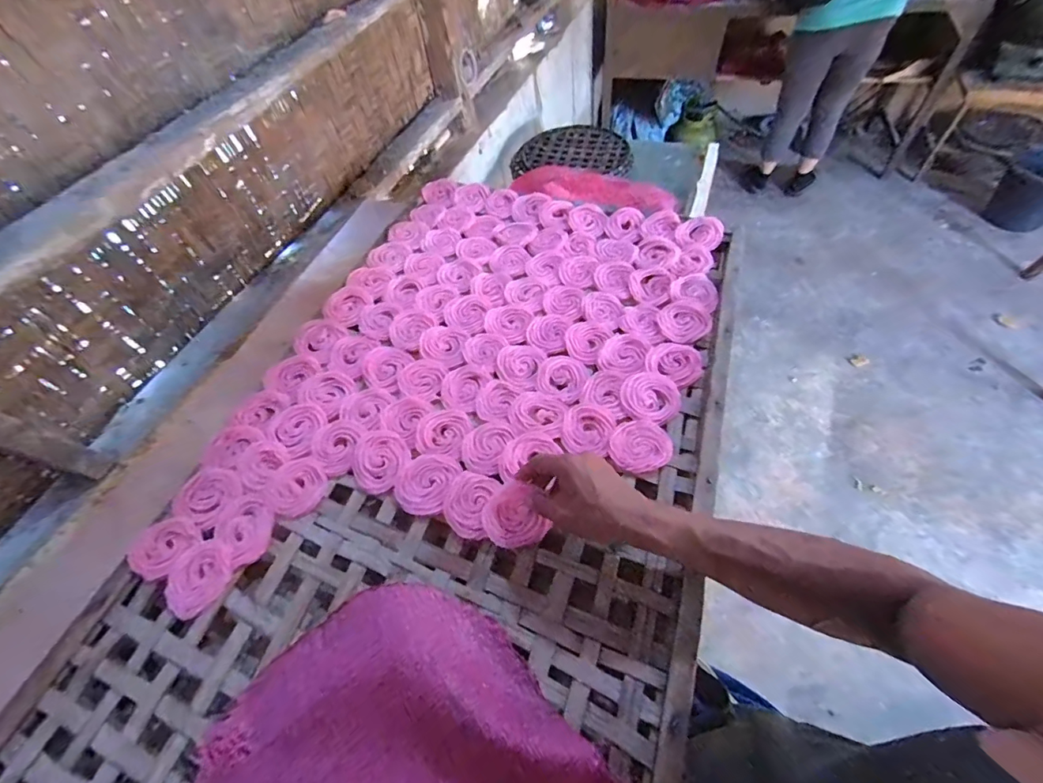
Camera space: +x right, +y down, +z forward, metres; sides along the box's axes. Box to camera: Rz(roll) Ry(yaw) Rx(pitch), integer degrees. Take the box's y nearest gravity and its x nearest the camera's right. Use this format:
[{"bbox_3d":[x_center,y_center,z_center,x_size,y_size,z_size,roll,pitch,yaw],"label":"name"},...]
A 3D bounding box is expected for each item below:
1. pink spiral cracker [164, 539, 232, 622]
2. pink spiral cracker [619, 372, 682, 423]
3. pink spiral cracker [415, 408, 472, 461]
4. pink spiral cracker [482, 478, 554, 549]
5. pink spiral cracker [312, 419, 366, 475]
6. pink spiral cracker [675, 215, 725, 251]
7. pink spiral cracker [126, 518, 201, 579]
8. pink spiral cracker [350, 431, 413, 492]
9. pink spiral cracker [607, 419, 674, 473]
[{"bbox_3d":[-0.351,0.202,0.482,0.068,0.007,0.068,-3,55,4],"label":"pink spiral cracker"},{"bbox_3d":[0.168,0.007,0.578,0.075,0.006,0.072,-3,55,4],"label":"pink spiral cracker"},{"bbox_3d":[-0.100,0.050,0.560,0.065,0.006,0.068,6,56,10],"label":"pink spiral cracker"},{"bbox_3d":[-0.008,0.133,0.488,0.067,0.008,0.072,-6,56,0],"label":"pink spiral cracker"},{"bbox_3d":[-0.237,0.066,0.561,0.063,0.004,0.073,9,57,12],"label":"pink spiral cracker"},{"bbox_3d":[0.294,-0.262,0.731,0.072,0.015,0.072,14,58,16],"label":"pink spiral cracker"},{"bbox_3d":[-0.403,0.172,0.497,0.058,0.010,0.065,32,64,25],"label":"pink spiral cracker"},{"bbox_3d":[-0.174,0.082,0.543,0.067,0.004,0.078,-29,57,-14],"label":"pink spiral cracker"},{"bbox_3d":[0.140,0.062,0.530,0.072,0.014,0.071,-3,55,4],"label":"pink spiral cracker"}]

